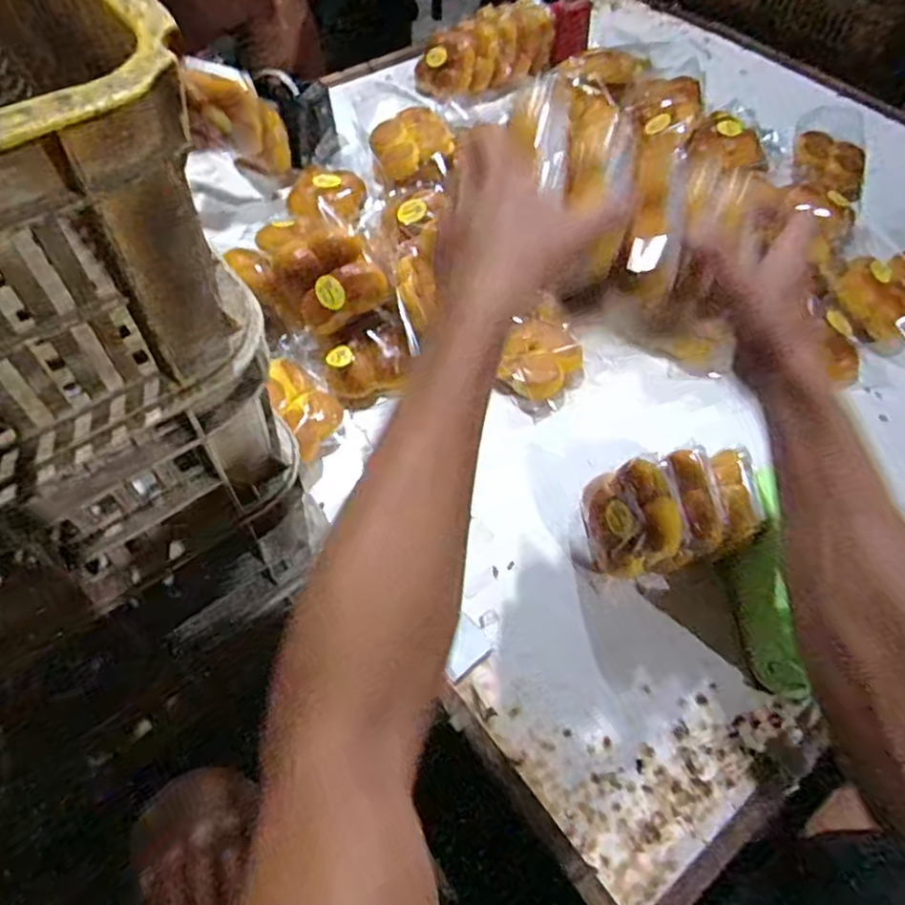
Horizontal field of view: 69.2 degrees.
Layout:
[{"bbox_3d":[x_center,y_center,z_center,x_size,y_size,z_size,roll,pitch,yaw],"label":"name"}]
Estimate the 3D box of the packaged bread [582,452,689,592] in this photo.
[{"bbox_3d":[0.177,0.072,0.652,0.072,0.097,0.111,-14,60,-10],"label":"packaged bread"}]

